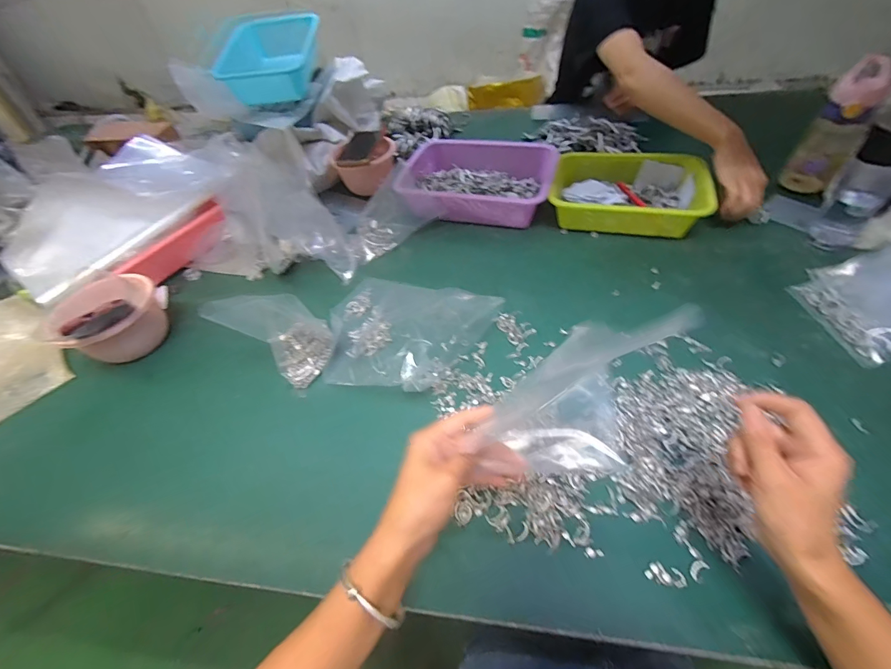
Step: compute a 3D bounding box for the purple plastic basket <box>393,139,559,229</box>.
[{"bbox_3d":[0.070,-0.324,0.800,0.307,0.079,0.219,5,52,11],"label":"purple plastic basket"}]

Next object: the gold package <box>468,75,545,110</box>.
[{"bbox_3d":[0.249,-0.991,1.551,0.300,0.106,0.087,-5,51,3],"label":"gold package"}]

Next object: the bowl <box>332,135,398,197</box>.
[{"bbox_3d":[-0.188,-0.396,0.881,0.148,0.100,0.150,-3,51,4],"label":"bowl"}]

